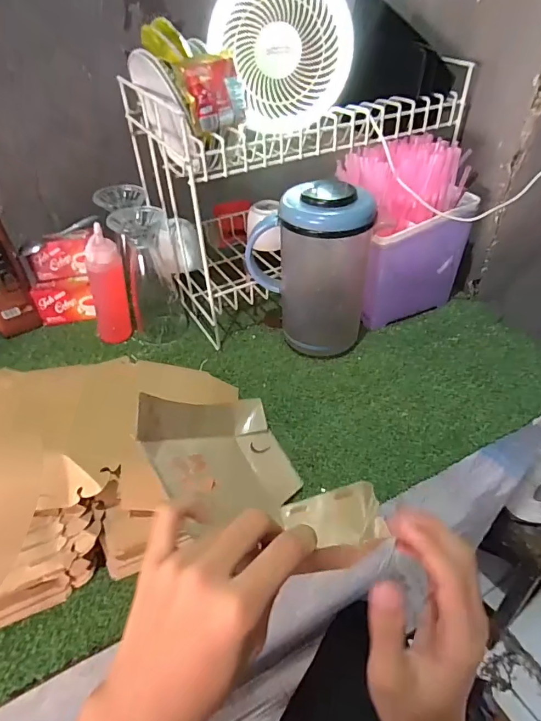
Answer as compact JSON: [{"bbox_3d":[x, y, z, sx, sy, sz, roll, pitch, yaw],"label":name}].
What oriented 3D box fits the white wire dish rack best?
[{"bbox_3d":[0.042,-0.273,0.704,0.440,0.323,0.262,-20,45,-20],"label":"white wire dish rack"}]

